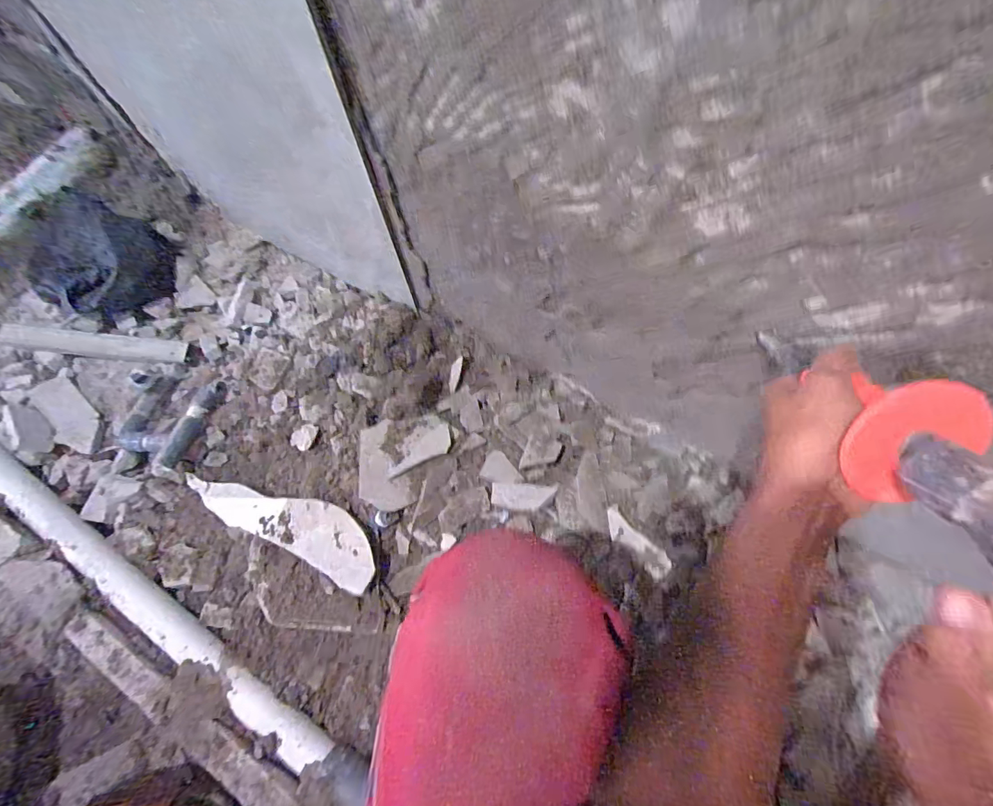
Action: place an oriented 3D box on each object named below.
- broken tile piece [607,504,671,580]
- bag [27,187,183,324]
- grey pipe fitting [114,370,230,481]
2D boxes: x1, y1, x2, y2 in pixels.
[{"bbox_3d":[0.183,0.184,0.607,0.031,0.013,0.103,-41,72,-13],"label":"broken tile piece"},{"bbox_3d":[-0.707,-0.255,0.821,0.248,0.093,0.211,33,73,15],"label":"bag"},{"bbox_3d":[-0.519,0.031,0.725,0.129,0.044,0.165,8,68,6],"label":"grey pipe fitting"}]

